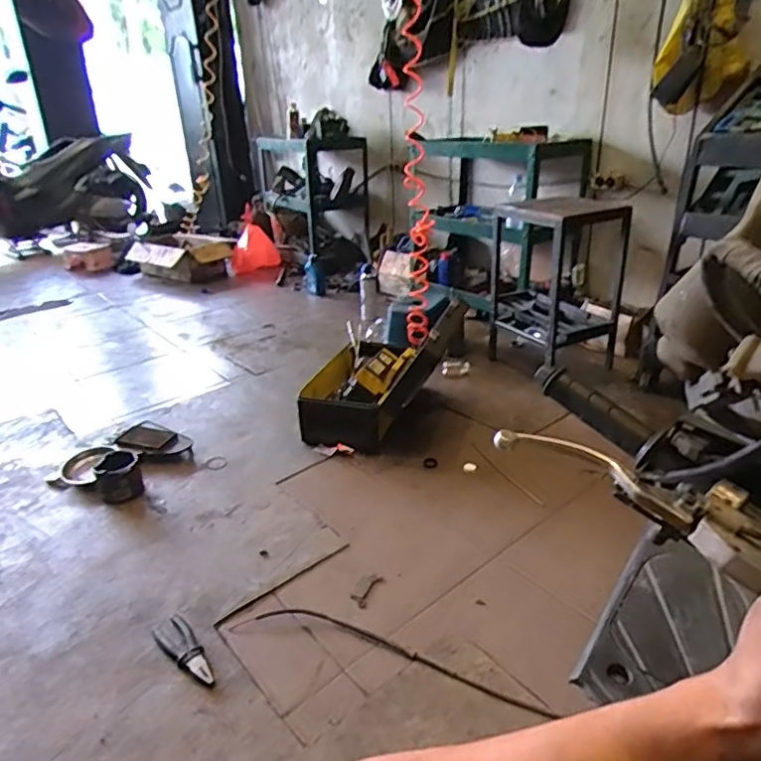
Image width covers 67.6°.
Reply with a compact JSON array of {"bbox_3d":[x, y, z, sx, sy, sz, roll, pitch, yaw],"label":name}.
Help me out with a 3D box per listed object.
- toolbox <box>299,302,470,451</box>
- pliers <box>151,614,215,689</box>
[{"bbox_3d":[0.028,-0.034,1.656,0.410,0.304,0.450,6,27,15],"label":"toolbox"},{"bbox_3d":[-0.337,0.470,0.985,0.056,0.023,0.179,-23,33,-37],"label":"pliers"}]

